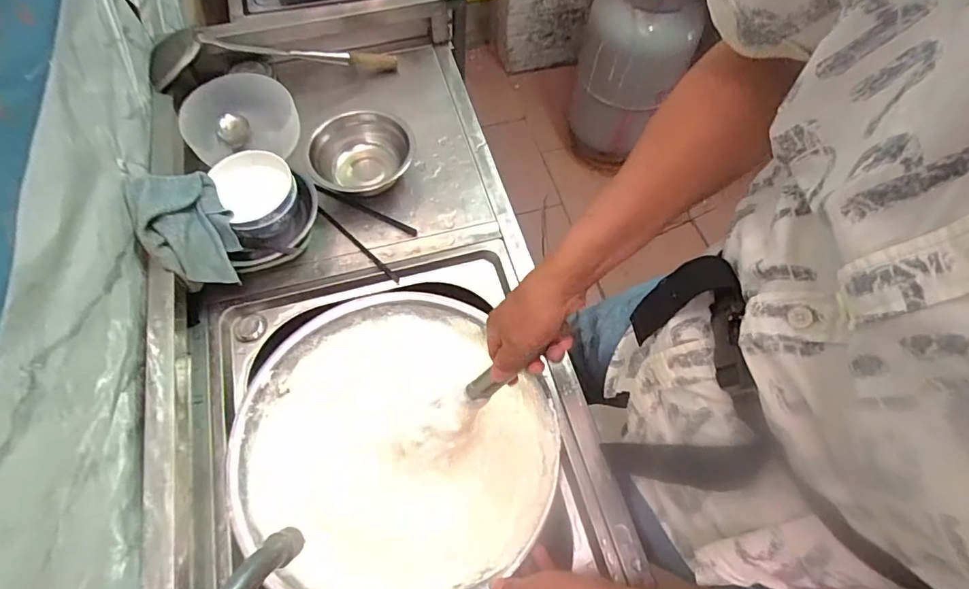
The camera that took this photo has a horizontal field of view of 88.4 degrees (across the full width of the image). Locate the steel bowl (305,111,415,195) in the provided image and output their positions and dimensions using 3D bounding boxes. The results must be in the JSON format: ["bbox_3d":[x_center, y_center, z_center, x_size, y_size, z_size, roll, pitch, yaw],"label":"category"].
[{"bbox_3d":[-0.175,-0.198,0.729,0.151,0.060,0.134,-25,66,-13],"label":"steel bowl"}]

